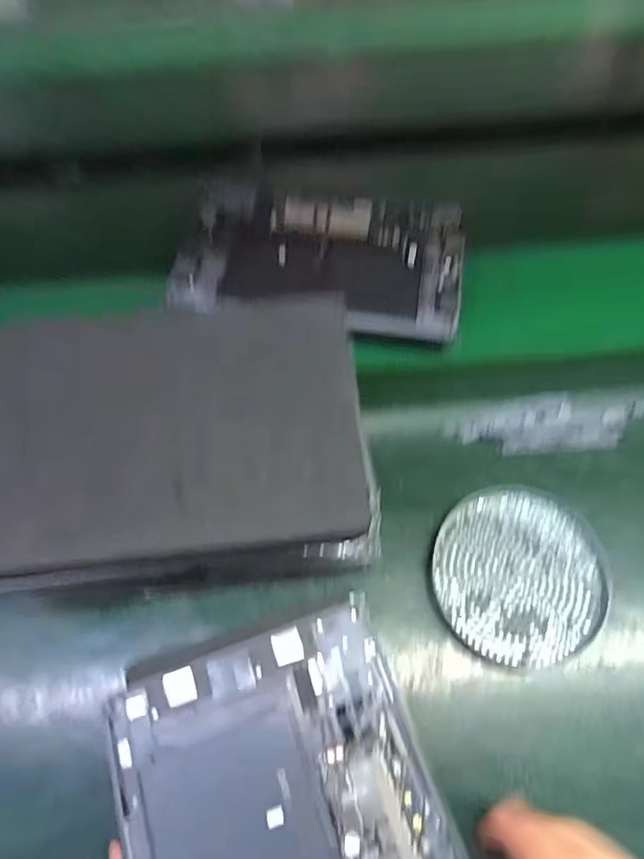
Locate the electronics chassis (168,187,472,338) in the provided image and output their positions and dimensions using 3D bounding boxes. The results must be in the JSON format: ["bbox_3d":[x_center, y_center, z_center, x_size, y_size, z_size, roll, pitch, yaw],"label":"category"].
[{"bbox_3d":[-0.001,-0.158,0.488,0.252,0.024,0.161,7,62,5],"label":"electronics chassis"}]

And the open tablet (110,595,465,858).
[{"bbox_3d":[-0.008,0.240,0.276,0.160,0.019,0.258,-18,62,-8],"label":"open tablet"}]

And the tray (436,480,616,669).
[{"bbox_3d":[0.134,0.097,0.359,0.111,0.019,0.114,-1,61,1],"label":"tray"}]

